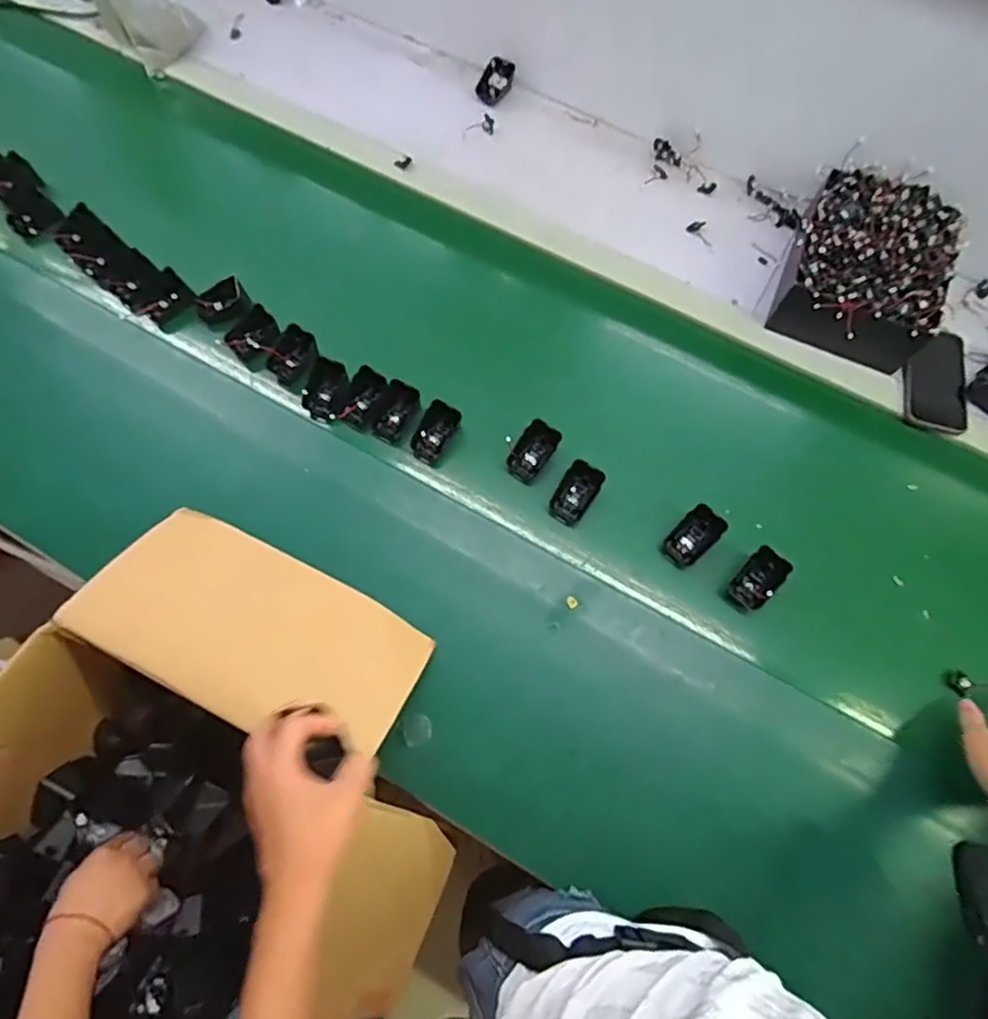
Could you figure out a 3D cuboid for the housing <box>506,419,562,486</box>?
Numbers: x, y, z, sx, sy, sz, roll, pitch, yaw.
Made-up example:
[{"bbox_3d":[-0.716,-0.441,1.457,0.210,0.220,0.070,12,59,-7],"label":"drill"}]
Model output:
[{"bbox_3d":[0.048,-0.070,0.735,0.044,0.039,0.069,36,72,12],"label":"housing"}]

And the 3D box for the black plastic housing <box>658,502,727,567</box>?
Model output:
[{"bbox_3d":[0.232,0.031,0.699,0.063,0.039,0.045,-38,74,-15],"label":"black plastic housing"}]

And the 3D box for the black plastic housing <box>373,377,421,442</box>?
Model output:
[{"bbox_3d":[-0.121,-0.122,0.746,0.044,0.033,0.064,30,71,10],"label":"black plastic housing"}]

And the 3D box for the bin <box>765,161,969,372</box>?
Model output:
[{"bbox_3d":[0.495,-0.318,0.794,0.187,0.089,0.255,22,70,7],"label":"bin"}]

